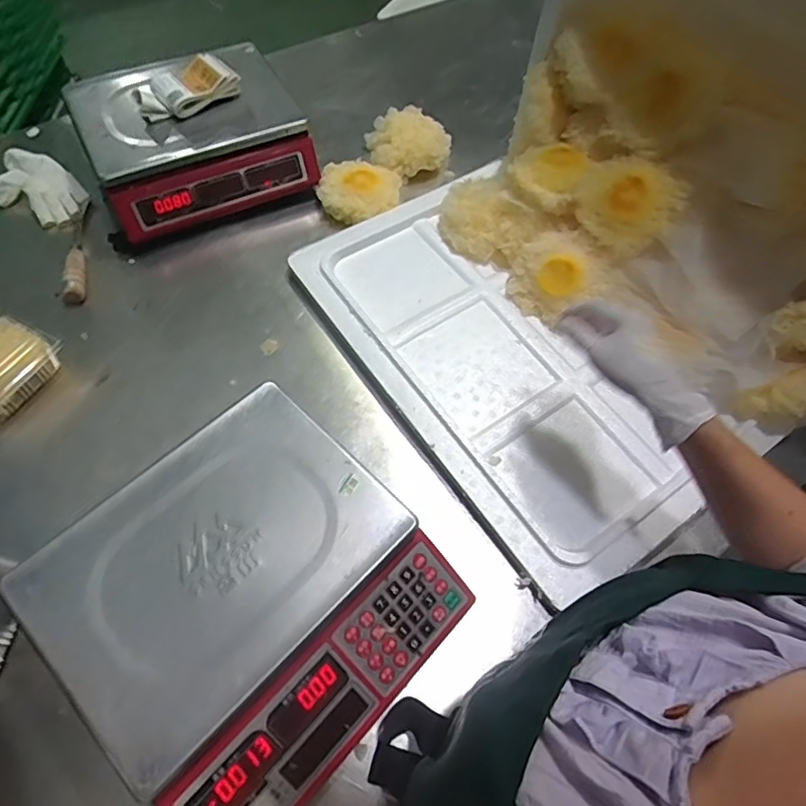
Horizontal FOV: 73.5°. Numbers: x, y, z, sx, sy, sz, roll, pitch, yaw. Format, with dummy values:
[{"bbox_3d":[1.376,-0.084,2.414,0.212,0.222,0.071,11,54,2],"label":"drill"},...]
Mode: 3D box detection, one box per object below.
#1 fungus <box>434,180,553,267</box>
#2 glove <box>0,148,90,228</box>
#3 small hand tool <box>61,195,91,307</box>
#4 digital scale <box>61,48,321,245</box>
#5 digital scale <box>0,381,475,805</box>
[{"bbox_3d":[0.113,-0.254,0.758,0.095,0.072,0.148,-30,67,-17],"label":"fungus"},{"bbox_3d":[-0.548,-0.324,0.806,0.139,0.033,0.103,39,70,19],"label":"glove"},{"bbox_3d":[-0.462,-0.226,0.764,0.028,0.023,0.204,-11,63,-5],"label":"small hand tool"},{"bbox_3d":[-0.307,-0.398,0.795,0.302,0.128,0.231,-23,65,-15],"label":"digital scale"},{"bbox_3d":[-0.137,0.174,0.500,0.314,0.124,0.300,41,67,17],"label":"digital scale"}]

